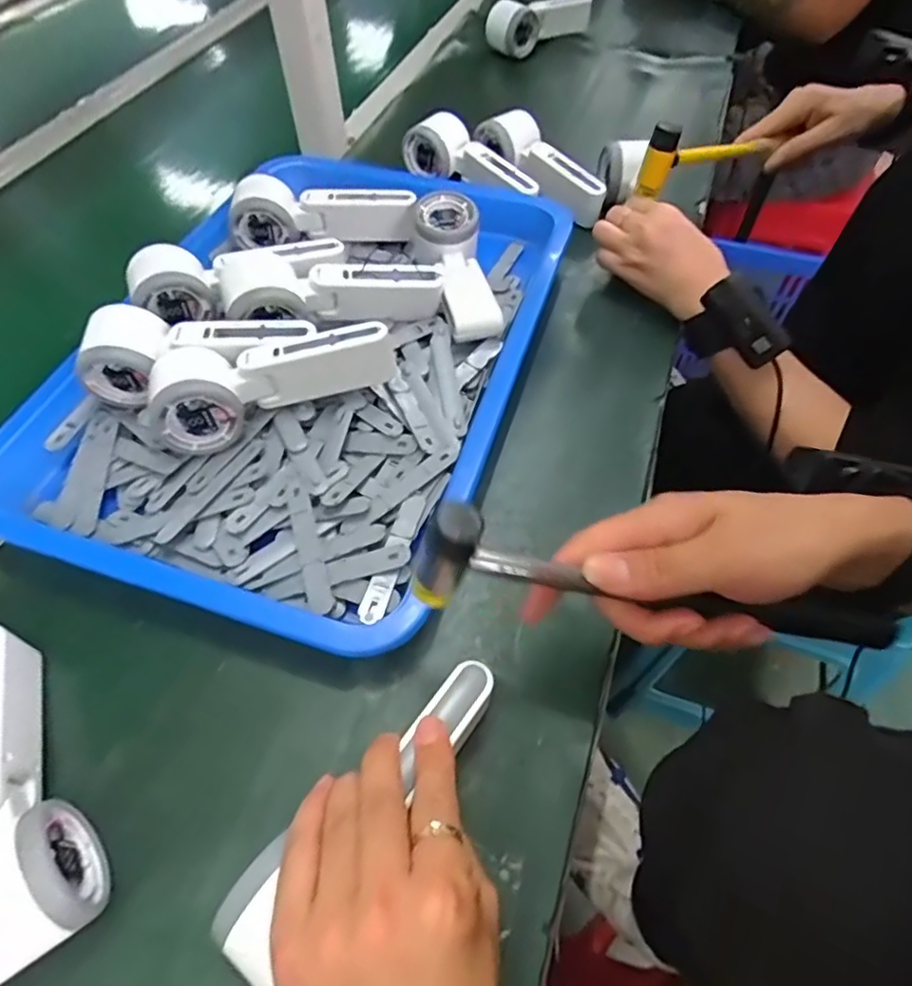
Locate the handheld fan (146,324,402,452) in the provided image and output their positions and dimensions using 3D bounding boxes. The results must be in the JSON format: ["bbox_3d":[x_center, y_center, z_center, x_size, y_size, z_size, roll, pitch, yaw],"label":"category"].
[{"bbox_3d":[-0.126,-0.079,0.423,0.164,0.057,0.065,-12,57,-8],"label":"handheld fan"}]

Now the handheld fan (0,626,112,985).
[{"bbox_3d":[-0.226,0.148,0.302,0.054,0.057,0.160,-28,60,-17],"label":"handheld fan"}]

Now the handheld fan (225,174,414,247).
[{"bbox_3d":[-0.121,-0.259,0.552,0.158,0.054,0.042,-7,56,-4],"label":"handheld fan"}]

